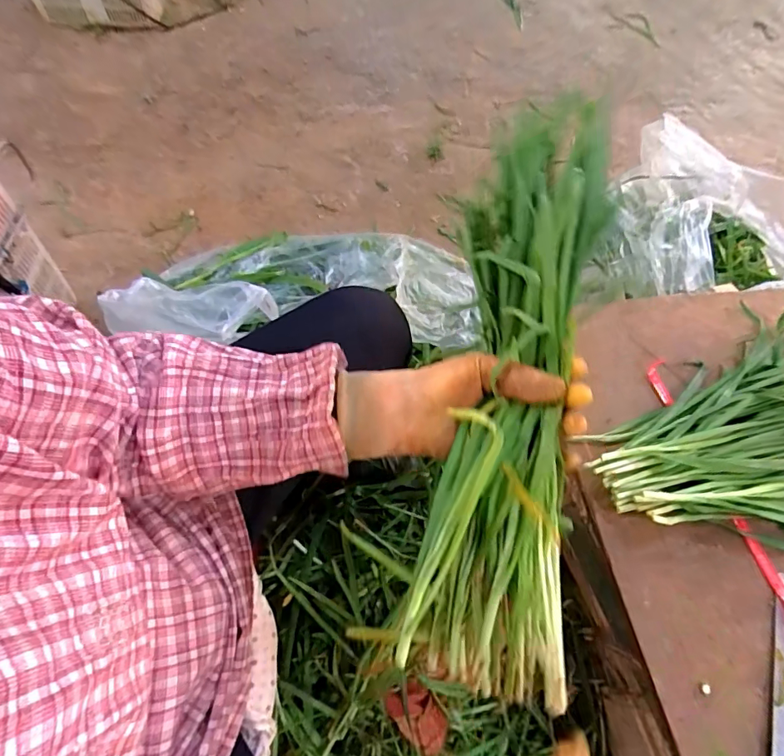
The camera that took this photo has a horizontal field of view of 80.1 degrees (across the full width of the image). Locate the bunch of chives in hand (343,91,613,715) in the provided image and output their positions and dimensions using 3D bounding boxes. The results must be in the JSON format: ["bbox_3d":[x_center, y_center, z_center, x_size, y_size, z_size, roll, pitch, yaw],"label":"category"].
[{"bbox_3d":[0.083,-0.014,0.324,0.125,0.068,0.418,11,78,3],"label":"bunch of chives in hand"}]

